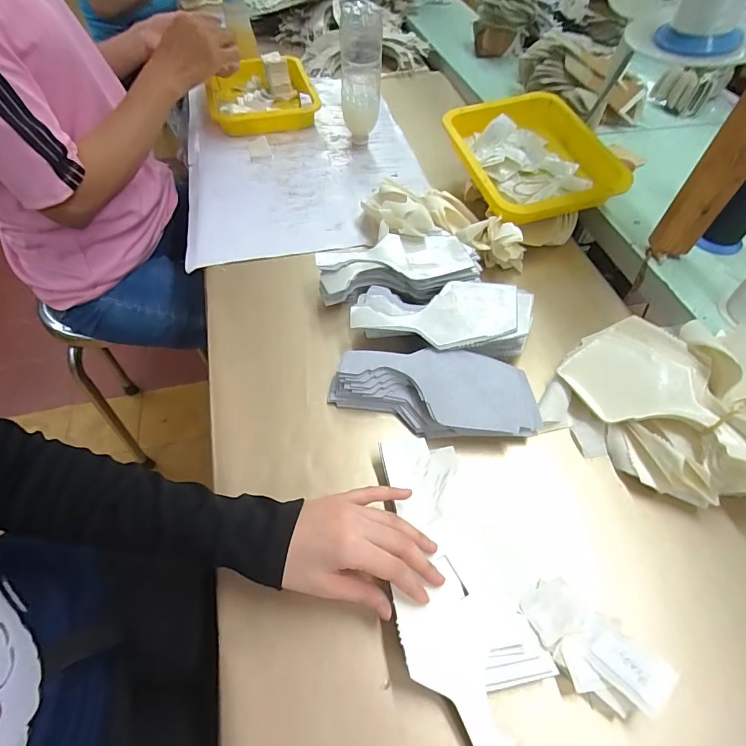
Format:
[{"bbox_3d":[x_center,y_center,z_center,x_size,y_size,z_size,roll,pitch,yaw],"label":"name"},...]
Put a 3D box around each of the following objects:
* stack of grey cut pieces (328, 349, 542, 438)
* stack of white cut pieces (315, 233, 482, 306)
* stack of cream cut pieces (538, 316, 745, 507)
[{"bbox_3d":[0.062,0.019,0.459,0.207,0.035,0.086,7,54,3],"label":"stack of grey cut pieces"},{"bbox_3d":[0.032,-0.129,0.556,0.200,0.053,0.096,-1,55,4],"label":"stack of white cut pieces"},{"bbox_3d":[0.304,0.035,0.431,0.237,0.090,0.164,22,55,15],"label":"stack of cream cut pieces"}]

